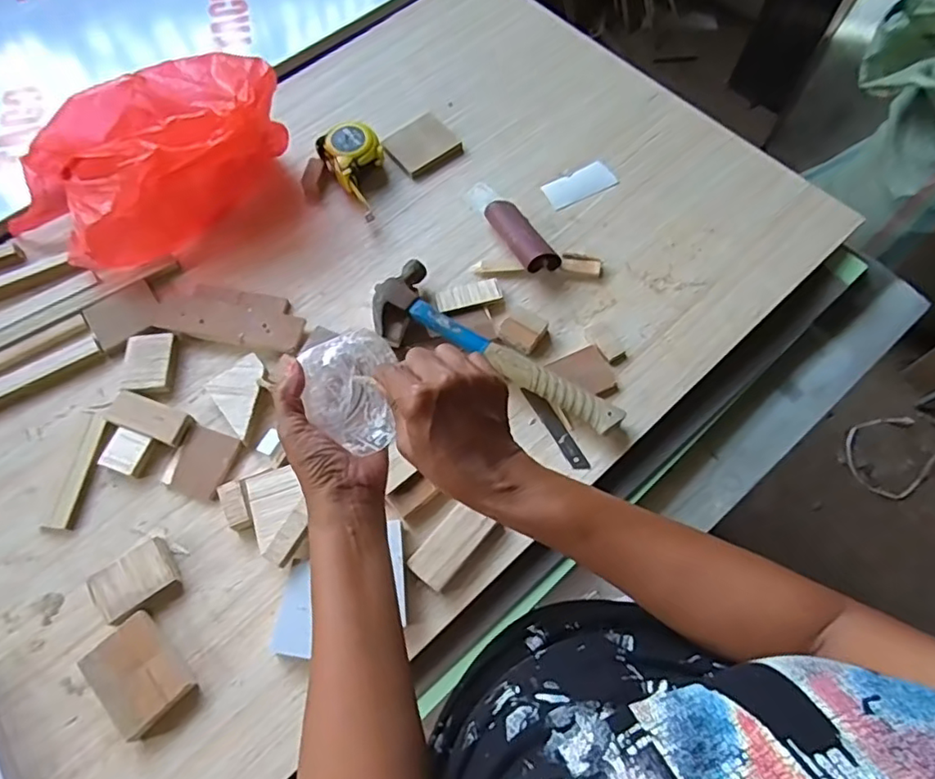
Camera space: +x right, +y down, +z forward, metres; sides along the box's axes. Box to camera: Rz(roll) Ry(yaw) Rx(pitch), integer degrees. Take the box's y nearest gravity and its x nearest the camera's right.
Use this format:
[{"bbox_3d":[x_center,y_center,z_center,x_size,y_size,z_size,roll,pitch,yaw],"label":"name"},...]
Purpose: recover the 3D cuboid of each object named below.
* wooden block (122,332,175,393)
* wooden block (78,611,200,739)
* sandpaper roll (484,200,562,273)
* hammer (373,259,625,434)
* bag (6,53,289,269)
[{"bbox_3d":[-0.339,-0.027,0.625,0.051,0.019,0.067,-5,64,-1],"label":"wooden block"},{"bbox_3d":[-0.279,0.243,0.497,0.062,0.020,0.085,-39,69,-16],"label":"wooden block"},{"bbox_3d":[0.062,-0.176,0.673,0.043,0.030,0.106,-24,66,-10],"label":"sandpaper roll"},{"bbox_3d":[0.017,-0.026,0.600,0.279,0.043,0.095,37,70,18],"label":"hammer"},{"bbox_3d":[-0.347,-0.264,0.667,0.280,0.117,0.154,-26,66,-11],"label":"bag"}]

